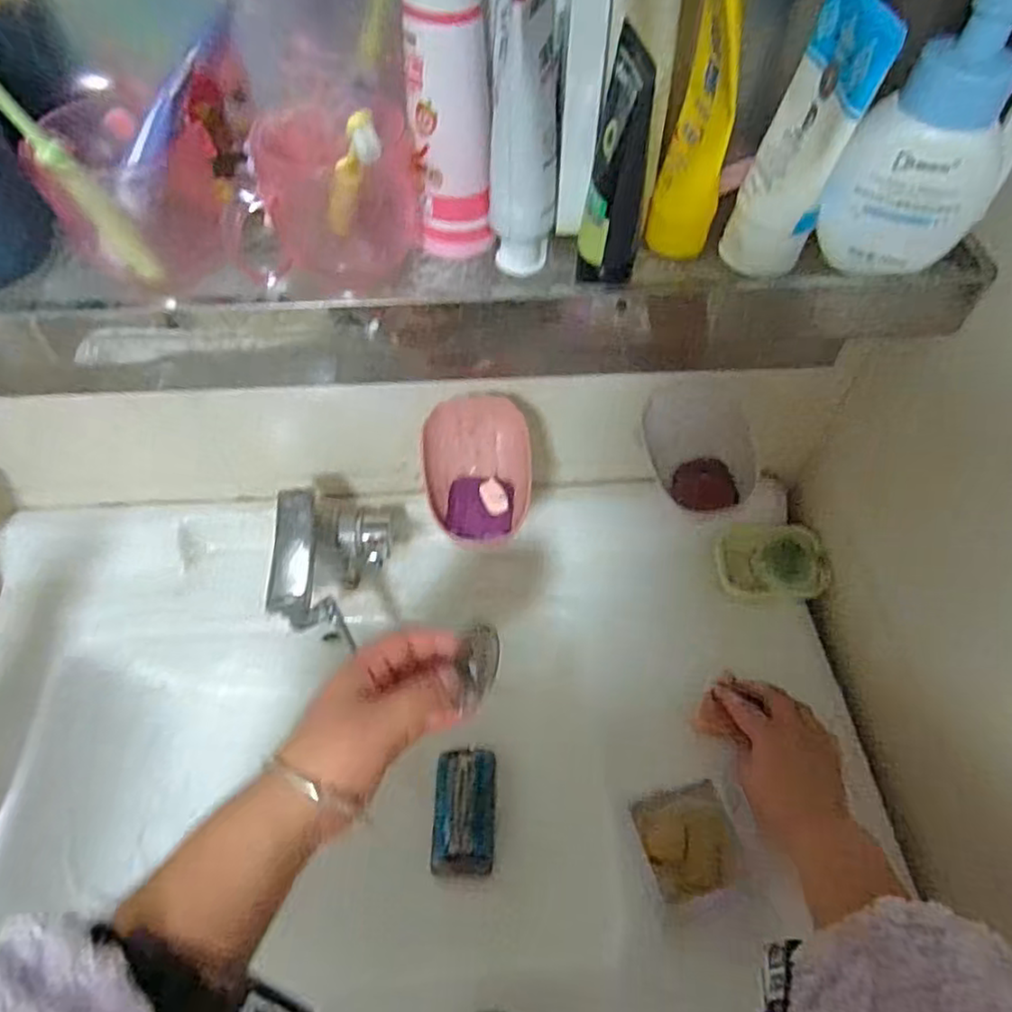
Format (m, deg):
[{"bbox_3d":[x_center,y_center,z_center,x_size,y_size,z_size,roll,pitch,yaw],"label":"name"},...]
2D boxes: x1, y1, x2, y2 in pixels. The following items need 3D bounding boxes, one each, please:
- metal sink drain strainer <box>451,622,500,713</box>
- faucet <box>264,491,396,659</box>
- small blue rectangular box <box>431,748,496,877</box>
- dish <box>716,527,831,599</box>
[{"bbox_3d":[-0.022,0.097,0.413,0.022,0.053,0.050,1,52,27],"label":"metal sink drain strainer"},{"bbox_3d":[-0.152,0.061,0.613,0.092,0.120,0.137,-5,54,-4],"label":"faucet"},{"bbox_3d":[-0.040,0.298,0.651,0.059,0.014,0.112,1,54,0],"label":"small blue rectangular box"},{"bbox_3d":[0.262,0.055,0.657,0.102,0.034,0.070,2,54,1],"label":"dish"}]

